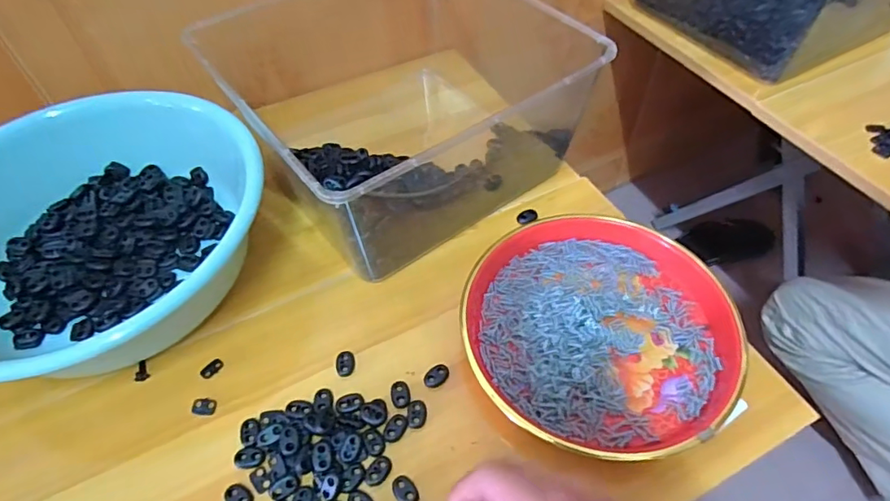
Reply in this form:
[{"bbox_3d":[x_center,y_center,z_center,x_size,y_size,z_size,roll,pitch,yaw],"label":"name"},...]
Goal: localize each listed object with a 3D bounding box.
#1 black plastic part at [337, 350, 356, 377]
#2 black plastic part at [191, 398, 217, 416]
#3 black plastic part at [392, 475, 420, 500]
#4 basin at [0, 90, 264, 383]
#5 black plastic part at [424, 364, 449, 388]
[{"bbox_3d":[-0.083,0.095,0.445,0.015,0.005,0.022,-11,53,-7],"label":"black plastic part"},{"bbox_3d":[-0.194,0.126,0.427,0.019,0.004,0.014,1,53,3],"label":"black plastic part"},{"bbox_3d":[-0.028,0.174,0.382,0.015,0.006,0.022,-32,58,-21],"label":"black plastic part"},{"bbox_3d":[-0.306,-0.014,0.470,0.292,0.106,0.251,-37,60,-23],"label":"basin"},{"bbox_3d":[-0.007,0.103,0.437,0.023,0.004,0.016,-30,57,-19],"label":"black plastic part"}]

